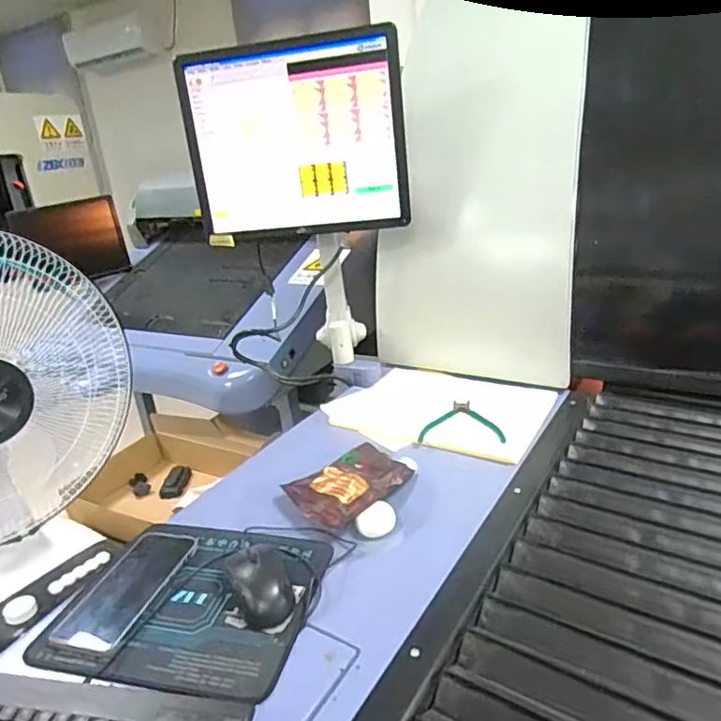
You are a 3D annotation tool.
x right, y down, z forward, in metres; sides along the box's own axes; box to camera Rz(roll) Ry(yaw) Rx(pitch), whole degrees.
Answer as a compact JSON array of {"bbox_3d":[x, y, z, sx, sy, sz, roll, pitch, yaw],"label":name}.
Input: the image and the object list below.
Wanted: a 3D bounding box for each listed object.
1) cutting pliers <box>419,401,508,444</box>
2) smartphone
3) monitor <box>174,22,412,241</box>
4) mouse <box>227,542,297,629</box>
[{"bbox_3d":[0.161,0.094,0.881,0.124,0.015,0.128,1,23,12],"label":"cutting pliers"},{"bbox_3d":[-0.247,0.240,0.599,0.080,0.015,0.156,3,23,17],"label":"smartphone"},{"bbox_3d":[-0.112,-0.367,0.940,0.376,0.291,0.042,-2,21,9],"label":"monitor"},{"bbox_3d":[-0.103,0.224,0.574,0.057,0.036,0.101,-15,24,-24],"label":"mouse"}]

